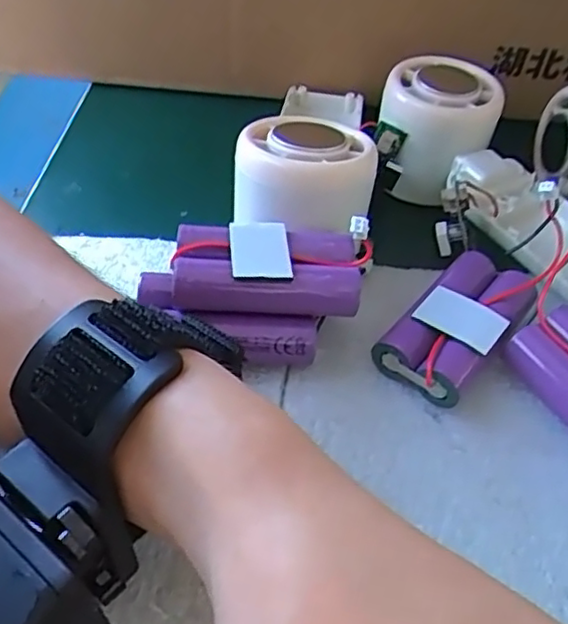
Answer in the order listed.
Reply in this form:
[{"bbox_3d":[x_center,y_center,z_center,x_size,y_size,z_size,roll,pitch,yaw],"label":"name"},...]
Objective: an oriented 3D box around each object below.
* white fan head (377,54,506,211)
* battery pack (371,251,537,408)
[{"bbox_3d":[0.073,-0.091,0.330,0.057,0.051,0.052,3,47,-3],"label":"white fan head"},{"bbox_3d":[0.068,0.003,0.254,0.033,0.023,0.067,33,53,24],"label":"battery pack"}]

